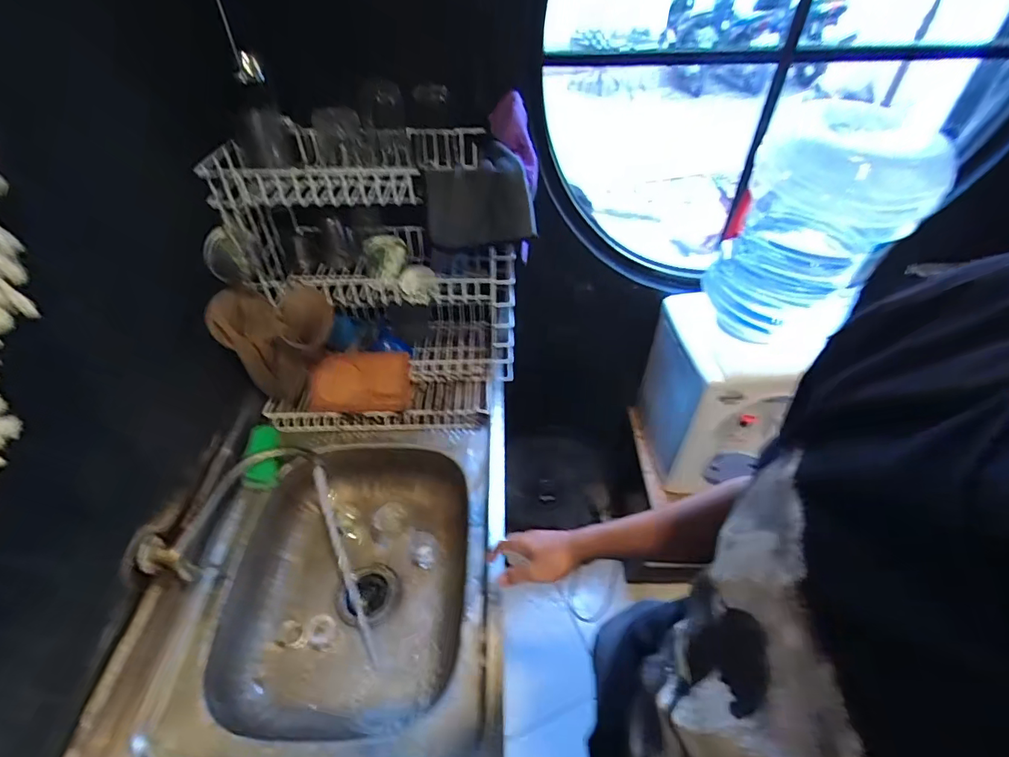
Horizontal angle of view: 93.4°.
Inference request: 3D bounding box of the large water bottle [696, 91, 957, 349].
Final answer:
[{"bbox_3d":[0.570,-0.264,0.877,0.264,0.354,0.239,32,52,28],"label":"large water bottle"}]

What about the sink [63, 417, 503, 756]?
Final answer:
[{"bbox_3d":[-0.257,0.329,0.792,0.482,0.217,0.562,-1,44,-2],"label":"sink"}]

